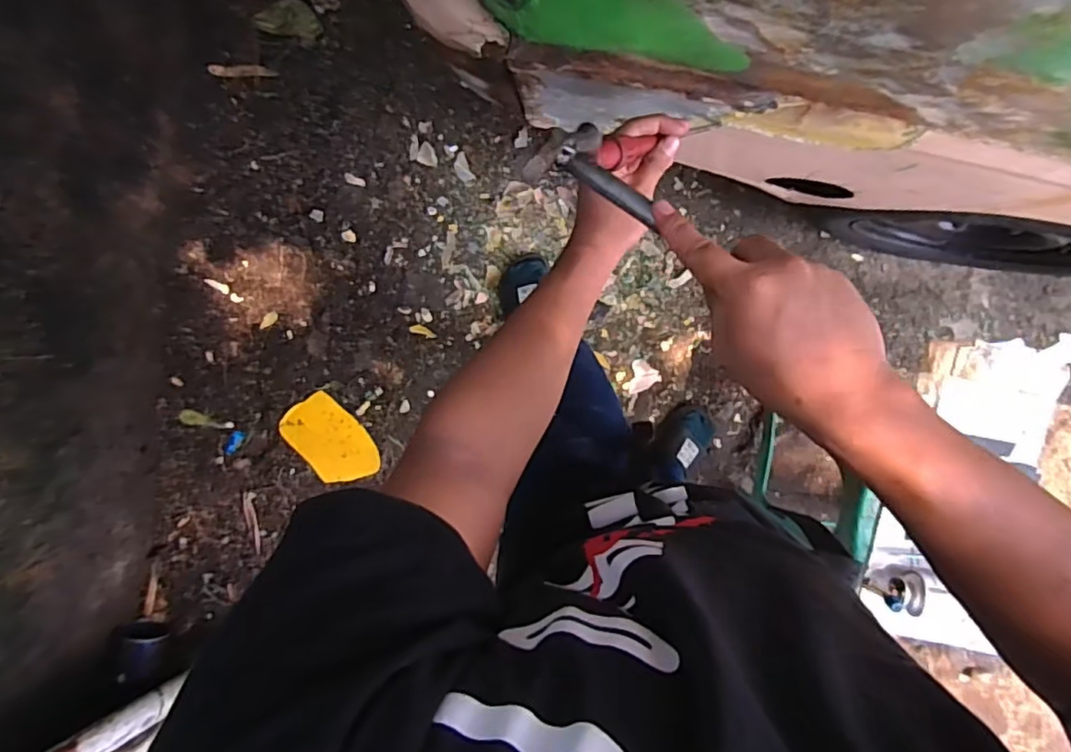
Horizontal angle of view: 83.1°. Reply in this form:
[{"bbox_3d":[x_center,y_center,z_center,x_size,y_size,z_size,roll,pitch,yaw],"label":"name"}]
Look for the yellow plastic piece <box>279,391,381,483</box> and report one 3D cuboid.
[{"bbox_3d":[-0.454,0.149,1.350,0.138,0.011,0.215,-38,100,-1],"label":"yellow plastic piece"}]

